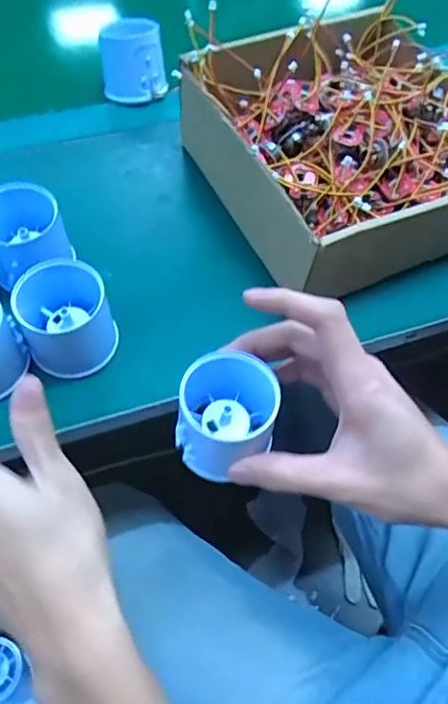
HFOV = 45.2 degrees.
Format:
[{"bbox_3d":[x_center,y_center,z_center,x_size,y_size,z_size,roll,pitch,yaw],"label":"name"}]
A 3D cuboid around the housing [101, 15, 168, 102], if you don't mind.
[{"bbox_3d":[-0.078,-0.249,0.460,0.052,0.054,0.042,-8,59,-7],"label":"housing"}]

